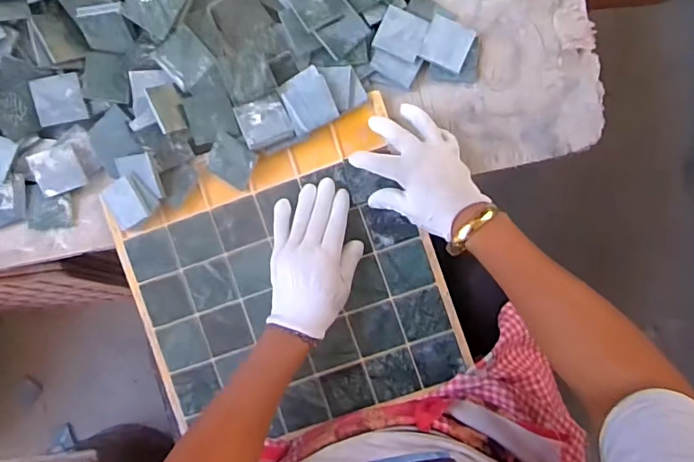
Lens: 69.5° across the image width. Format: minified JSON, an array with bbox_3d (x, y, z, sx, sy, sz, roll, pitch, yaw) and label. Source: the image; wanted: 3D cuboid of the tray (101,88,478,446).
[{"bbox_3d":[-0.067,0.061,0.544,0.324,0.029,0.300,-20,85,3],"label":"tray"}]

